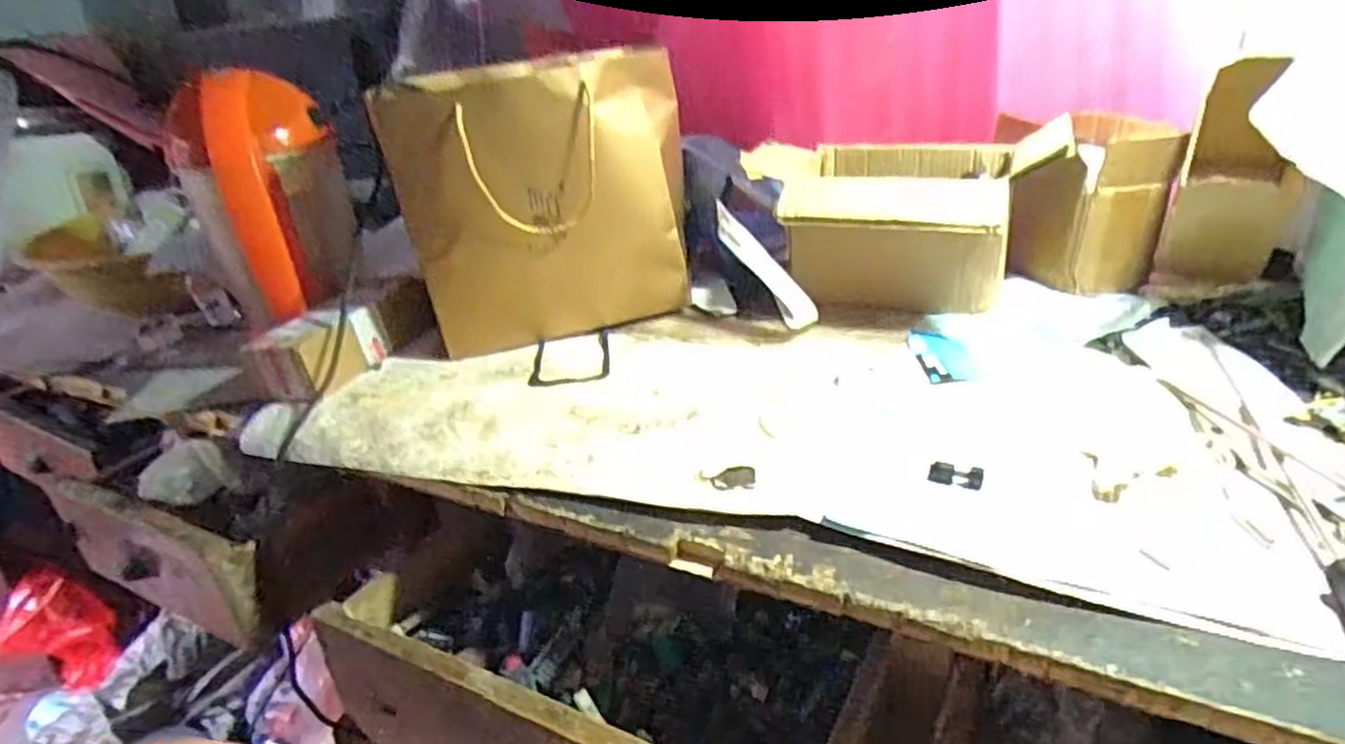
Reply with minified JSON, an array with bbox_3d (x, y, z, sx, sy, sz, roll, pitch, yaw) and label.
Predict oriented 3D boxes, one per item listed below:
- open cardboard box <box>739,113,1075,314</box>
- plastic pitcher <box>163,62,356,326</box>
[{"bbox_3d":[0.228,-0.151,0.791,0.303,0.150,0.169,5,28,16],"label":"open cardboard box"},{"bbox_3d":[-0.441,-0.193,0.834,0.160,0.236,0.152,-16,29,-24],"label":"plastic pitcher"}]

